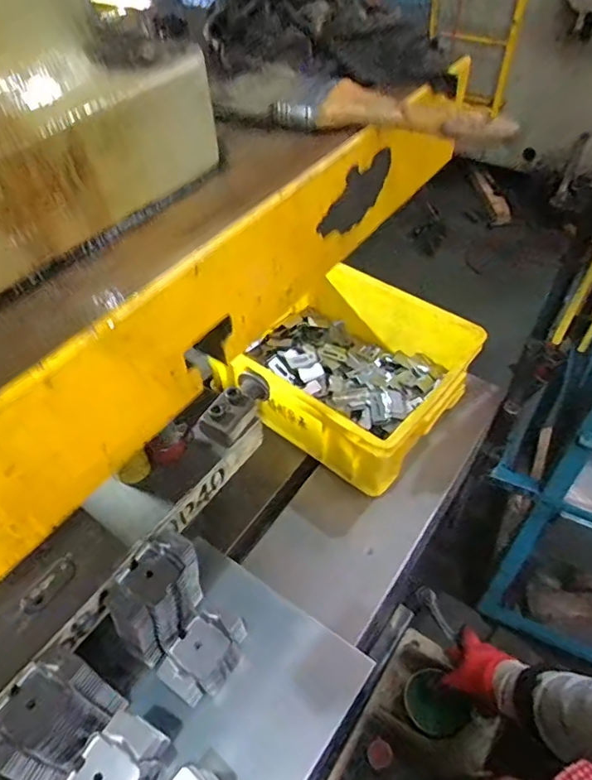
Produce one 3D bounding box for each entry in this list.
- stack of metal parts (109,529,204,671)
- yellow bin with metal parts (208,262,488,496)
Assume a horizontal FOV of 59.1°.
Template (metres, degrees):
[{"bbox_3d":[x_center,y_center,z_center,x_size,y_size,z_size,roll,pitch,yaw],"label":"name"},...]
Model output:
[{"bbox_3d":[-0.140,0.227,0.558,0.060,0.135,0.104,23,53,22],"label":"stack of metal parts"},{"bbox_3d":[0.070,-0.040,0.778,0.334,0.118,0.267,33,57,28],"label":"yellow bin with metal parts"}]

